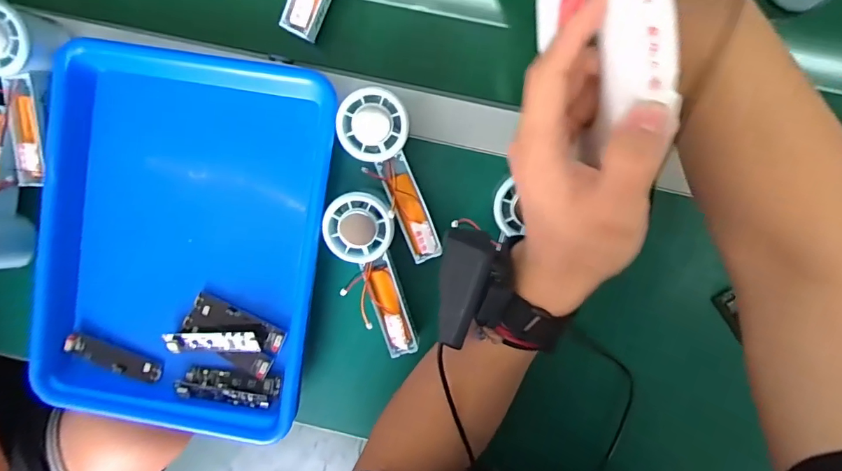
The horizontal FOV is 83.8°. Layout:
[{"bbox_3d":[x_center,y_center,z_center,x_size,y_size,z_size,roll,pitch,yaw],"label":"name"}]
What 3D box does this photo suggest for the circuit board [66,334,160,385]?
[{"bbox_3d":[-0.292,0.118,0.448,0.091,0.009,0.019,23,82,-2],"label":"circuit board"}]

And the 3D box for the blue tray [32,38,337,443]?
[{"bbox_3d":[-0.214,0.008,0.436,0.247,0.049,0.333,8,97,3],"label":"blue tray"}]

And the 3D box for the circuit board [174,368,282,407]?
[{"bbox_3d":[-0.179,0.142,0.438,0.094,0.007,0.029,5,80,2],"label":"circuit board"}]

